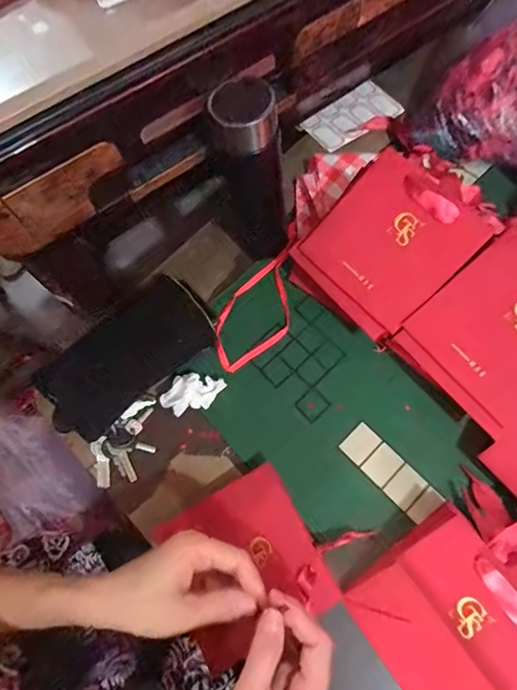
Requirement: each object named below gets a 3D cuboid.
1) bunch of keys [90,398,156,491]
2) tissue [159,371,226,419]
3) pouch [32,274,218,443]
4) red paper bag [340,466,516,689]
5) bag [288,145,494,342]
[{"bbox_3d":[-0.146,0.110,0.465,0.054,0.034,0.100,38,75,15],"label":"bunch of keys"},{"bbox_3d":[-0.075,0.055,0.471,0.057,0.030,0.051,18,71,9],"label":"tissue"},{"bbox_3d":[-0.151,0.012,0.491,0.204,0.033,0.106,-41,73,-13],"label":"pouch"},{"bbox_3d":[0.202,0.228,0.384,0.212,0.056,0.144,-36,72,-11],"label":"red paper bag"},{"bbox_3d":[0.133,-0.105,0.446,0.141,0.010,0.152,45,106,8],"label":"bag"}]

